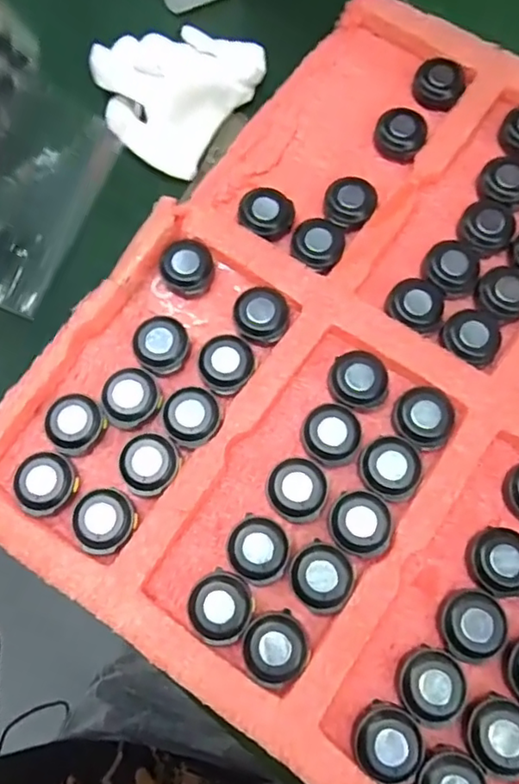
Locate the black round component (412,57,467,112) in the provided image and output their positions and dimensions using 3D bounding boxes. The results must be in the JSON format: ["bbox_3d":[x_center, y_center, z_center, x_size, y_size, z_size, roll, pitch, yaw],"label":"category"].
[{"bbox_3d":[0.106,-0.181,0.348,0.029,0.011,0.028,-1,74,2],"label":"black round component"}]

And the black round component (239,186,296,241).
[{"bbox_3d":[0.004,-0.097,0.326,0.029,0.011,0.025,28,77,10],"label":"black round component"}]

